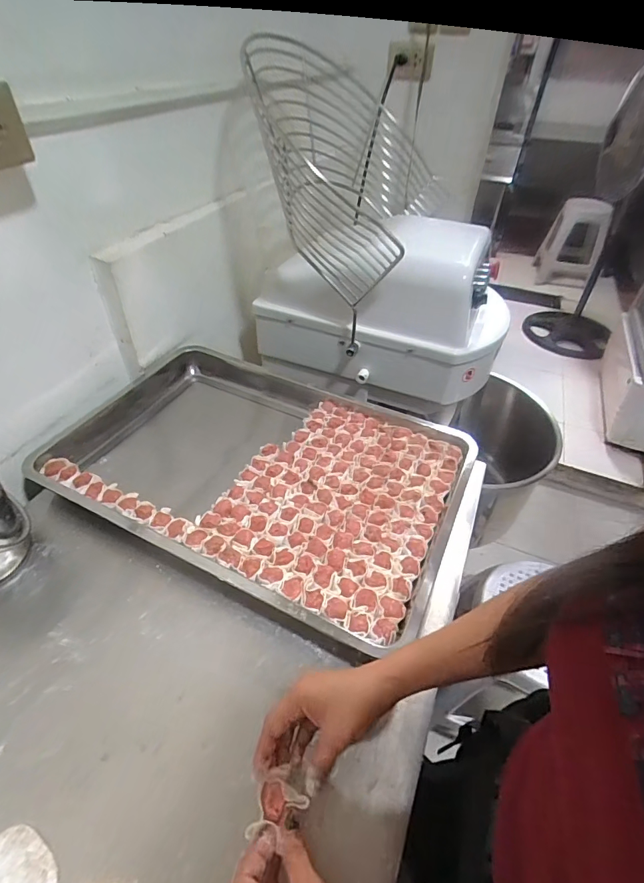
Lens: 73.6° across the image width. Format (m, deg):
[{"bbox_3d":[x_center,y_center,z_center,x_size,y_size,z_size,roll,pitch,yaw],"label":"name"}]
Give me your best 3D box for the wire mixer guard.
[{"bbox_3d":[0.051,-0.559,0.871,0.387,0.323,0.523,3,44,1],"label":"wire mixer guard"}]

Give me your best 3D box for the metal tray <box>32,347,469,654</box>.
[{"bbox_3d":[-0.105,0.031,0.679,0.612,0.070,0.397,20,45,17],"label":"metal tray"}]

